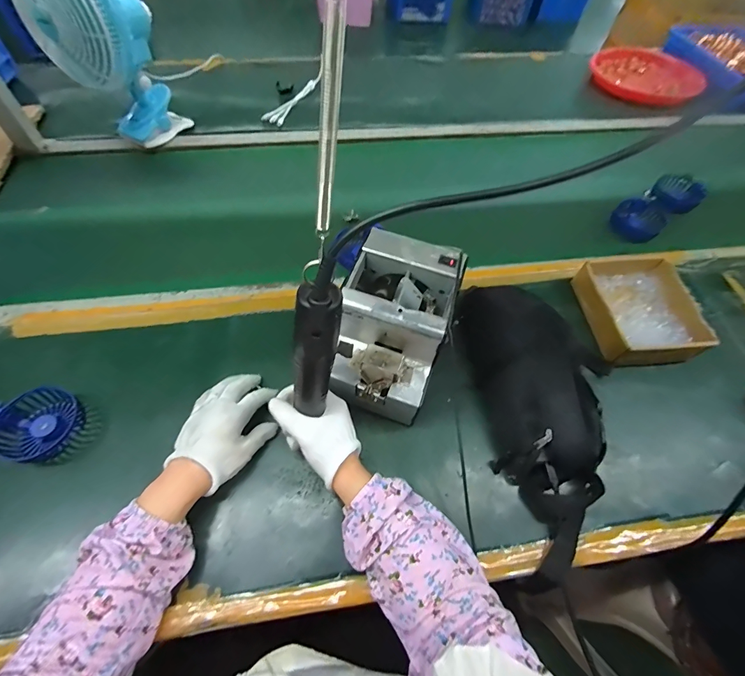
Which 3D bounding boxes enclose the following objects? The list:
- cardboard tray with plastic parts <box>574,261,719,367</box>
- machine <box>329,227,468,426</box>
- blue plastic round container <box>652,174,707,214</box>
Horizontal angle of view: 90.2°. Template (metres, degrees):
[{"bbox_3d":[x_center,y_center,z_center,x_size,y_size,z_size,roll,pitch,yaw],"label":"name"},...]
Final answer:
[{"bbox_3d":[0.404,-0.045,0.562,0.139,0.046,0.167,0,57,-3],"label":"cardboard tray with plastic parts"},{"bbox_3d":[0.025,-0.009,0.470,0.124,0.152,0.174,16,58,8],"label":"machine"},{"bbox_3d":[0.598,-0.284,0.728,0.081,0.038,0.081,1,57,-2],"label":"blue plastic round container"}]

